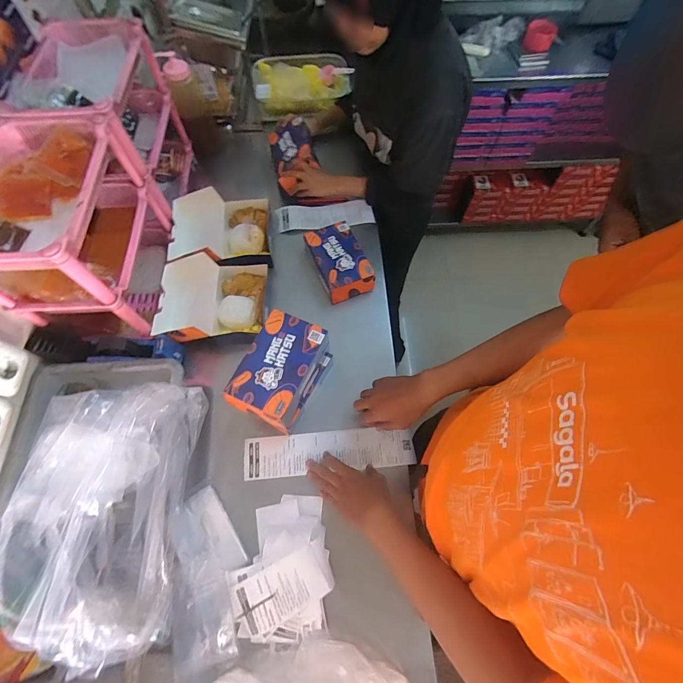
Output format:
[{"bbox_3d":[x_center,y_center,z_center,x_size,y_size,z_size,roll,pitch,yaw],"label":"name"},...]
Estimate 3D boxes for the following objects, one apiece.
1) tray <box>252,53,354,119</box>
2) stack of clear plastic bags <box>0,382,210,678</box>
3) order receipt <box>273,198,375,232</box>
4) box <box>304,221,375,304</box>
[{"bbox_3d":[-0.119,-0.796,1.076,0.298,0.064,0.223,-5,67,-2],"label":"tray"},{"bbox_3d":[-0.375,0.239,0.539,0.249,0.132,0.380,1,67,0],"label":"stack of clear plastic bags"},{"bbox_3d":[-0.044,-0.336,0.928,0.247,0.022,0.078,-6,67,-2],"label":"order receipt"},{"bbox_3d":[-0.005,-0.189,0.837,0.116,0.061,0.180,-22,68,-9],"label":"box"}]

